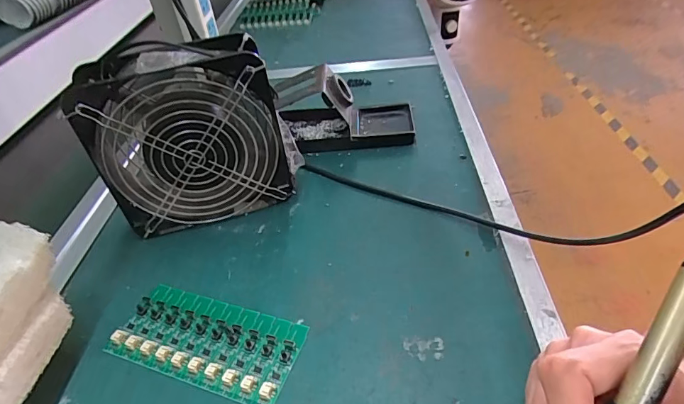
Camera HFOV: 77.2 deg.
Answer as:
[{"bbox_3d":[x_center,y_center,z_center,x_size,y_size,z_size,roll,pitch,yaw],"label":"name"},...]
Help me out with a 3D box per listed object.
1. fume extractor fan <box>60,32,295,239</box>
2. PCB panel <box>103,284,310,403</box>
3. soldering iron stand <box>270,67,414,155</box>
[{"bbox_3d":[-0.128,-0.054,0.372,0.149,0.157,0.054,-13,41,-6],"label":"fume extractor fan"},{"bbox_3d":[-0.097,0.097,0.308,0.135,0.007,0.063,10,43,20],"label":"PCB panel"},{"bbox_3d":[-0.001,-0.108,0.484,0.161,0.075,0.075,-3,41,6],"label":"soldering iron stand"}]

